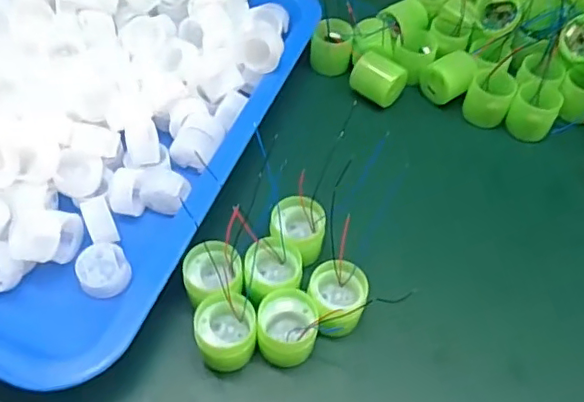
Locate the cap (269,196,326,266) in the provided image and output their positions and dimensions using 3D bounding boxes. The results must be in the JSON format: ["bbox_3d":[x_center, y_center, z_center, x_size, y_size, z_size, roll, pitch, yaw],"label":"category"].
[{"bbox_3d":[0.003,0.015,0.312,0.029,0.024,0.028,2,54,-2],"label":"cap"}]

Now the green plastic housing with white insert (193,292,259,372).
[{"bbox_3d":[-0.032,0.065,0.280,0.028,0.027,0.033,-3,54,-5],"label":"green plastic housing with white insert"}]

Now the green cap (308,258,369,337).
[{"bbox_3d":[0.024,0.050,0.292,0.029,0.025,0.031,2,54,-2],"label":"green cap"}]

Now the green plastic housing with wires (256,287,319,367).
[{"bbox_3d":[-0.002,0.063,0.285,0.029,0.022,0.032,-2,54,-5],"label":"green plastic housing with wires"}]

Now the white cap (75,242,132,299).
[{"bbox_3d":[-0.099,0.037,0.301,0.025,0.012,0.029,-21,58,-18],"label":"white cap"}]

